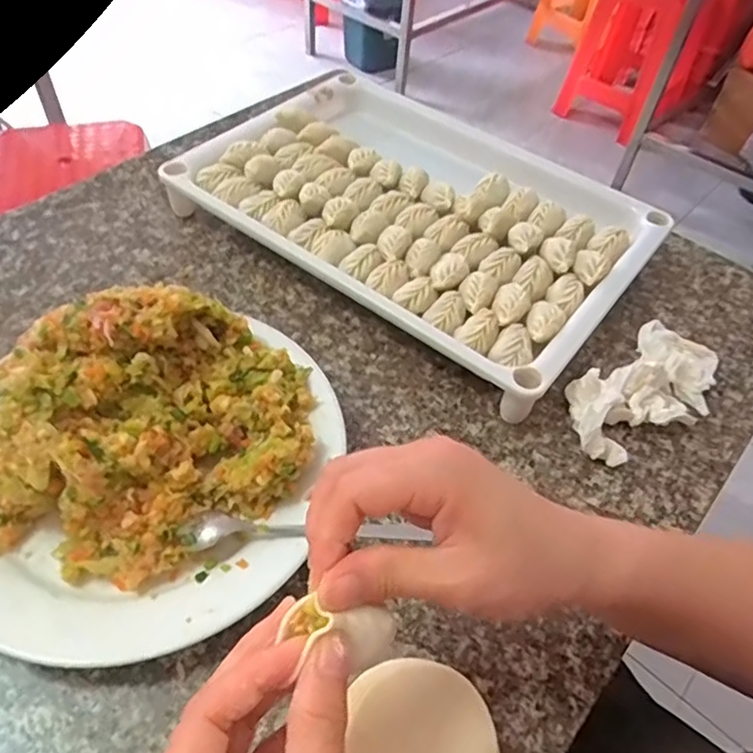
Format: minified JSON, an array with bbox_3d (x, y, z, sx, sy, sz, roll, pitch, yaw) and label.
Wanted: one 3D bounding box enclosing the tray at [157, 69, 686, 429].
[{"bbox_3d":[0.034,-0.145,0.548,0.371,0.053,0.258,33,56,20],"label":"tray"}]

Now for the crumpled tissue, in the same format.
[{"bbox_3d":[0.198,0.005,0.446,0.146,0.042,0.072,-33,61,-27],"label":"crumpled tissue"}]

